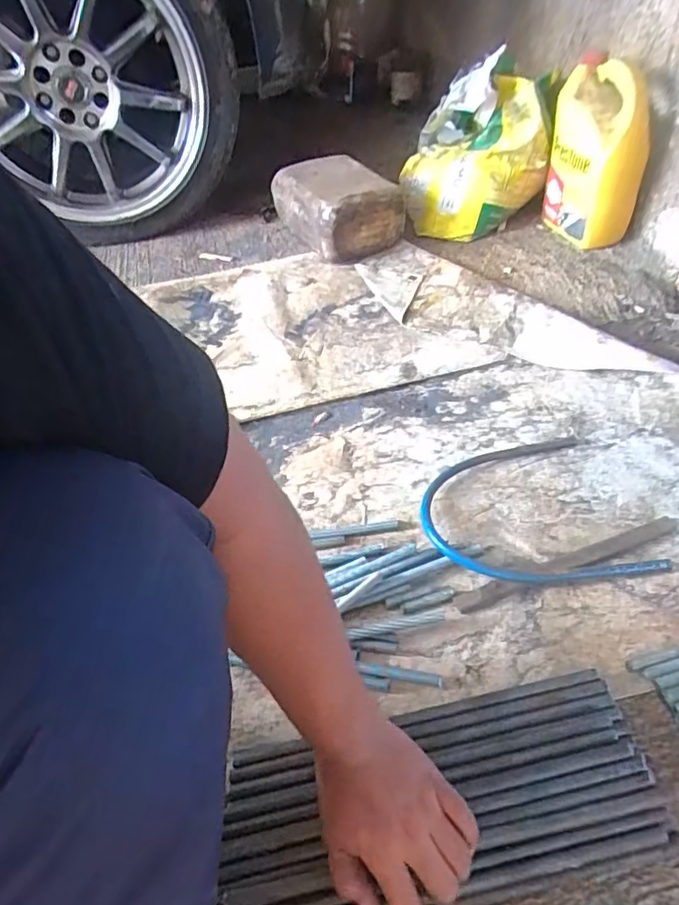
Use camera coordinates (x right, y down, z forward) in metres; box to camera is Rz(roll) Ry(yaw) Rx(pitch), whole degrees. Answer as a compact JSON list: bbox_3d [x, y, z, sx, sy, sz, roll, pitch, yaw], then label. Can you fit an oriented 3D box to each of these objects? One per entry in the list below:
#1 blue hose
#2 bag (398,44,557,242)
[{"bbox_3d":[0.216,0.064,0.659,0.236,0.015,0.204,-8,45,-1],"label":"blue hose"},{"bbox_3d":[0.260,-0.564,1.065,0.242,0.268,0.238,7,44,8],"label":"bag"}]

